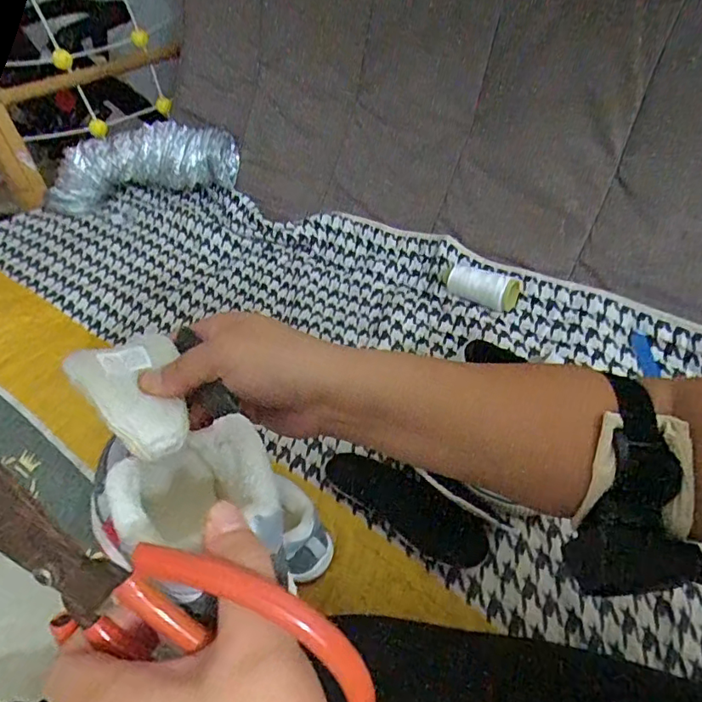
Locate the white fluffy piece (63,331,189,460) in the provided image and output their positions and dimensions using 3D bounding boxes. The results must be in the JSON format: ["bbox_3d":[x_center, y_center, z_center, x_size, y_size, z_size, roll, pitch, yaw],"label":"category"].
[{"bbox_3d":[-0.116,0.027,0.285,0.048,0.020,0.062,-17,73,-44],"label":"white fluffy piece"}]

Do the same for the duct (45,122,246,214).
[{"bbox_3d":[-0.394,-0.343,1.031,0.356,0.126,0.102,-7,42,-5],"label":"duct"}]

